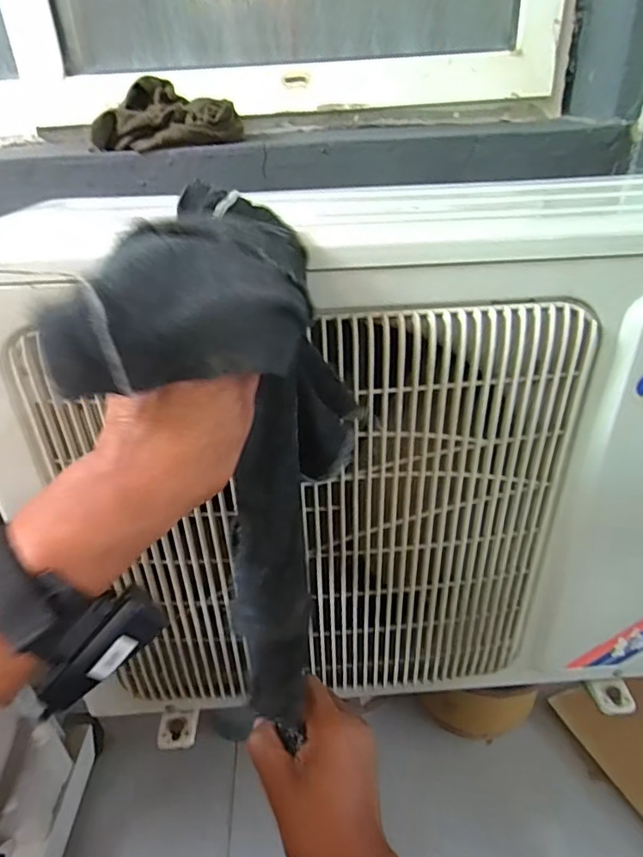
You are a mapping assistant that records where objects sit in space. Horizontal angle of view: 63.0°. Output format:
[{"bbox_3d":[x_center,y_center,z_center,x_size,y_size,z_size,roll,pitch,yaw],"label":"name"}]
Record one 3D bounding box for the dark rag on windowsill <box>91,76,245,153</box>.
[{"bbox_3d":[-0.197,-0.402,0.673,0.182,0.070,0.090,-1,31,1],"label":"dark rag on windowsill"}]

